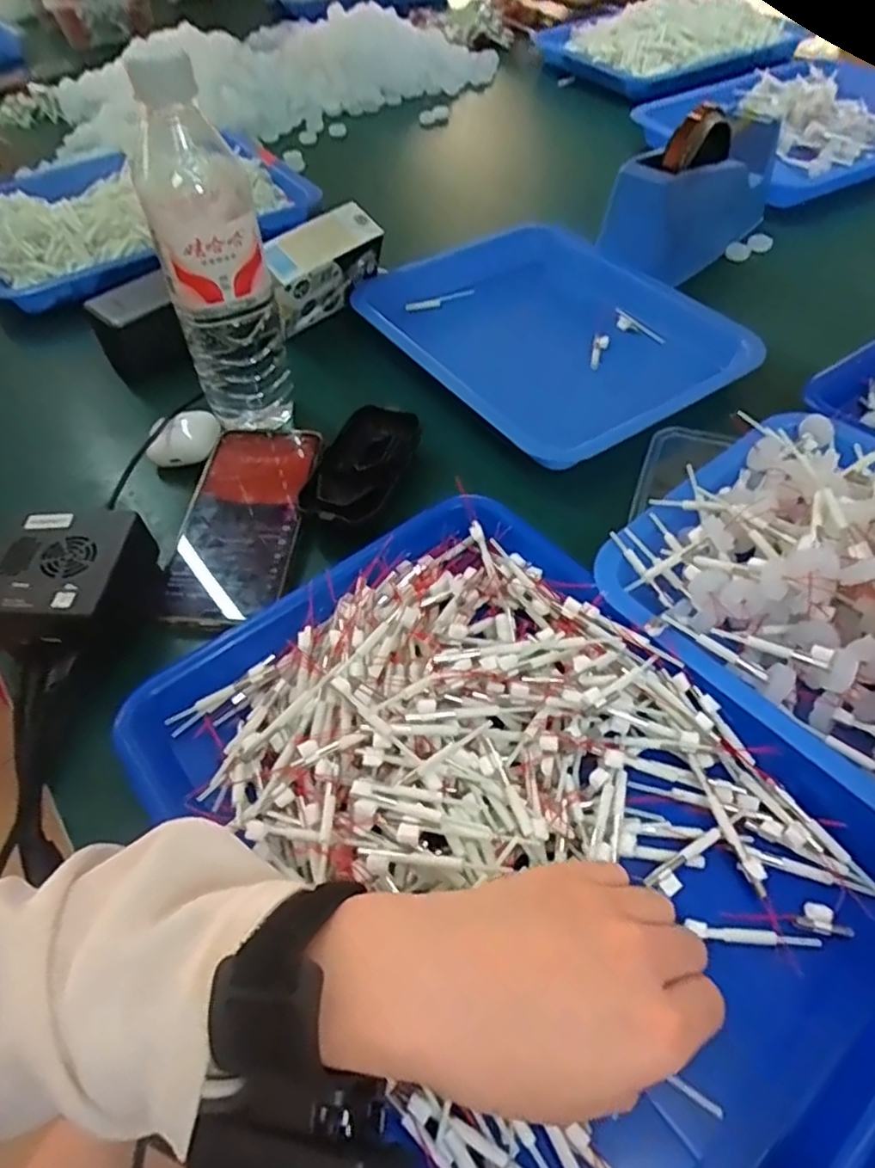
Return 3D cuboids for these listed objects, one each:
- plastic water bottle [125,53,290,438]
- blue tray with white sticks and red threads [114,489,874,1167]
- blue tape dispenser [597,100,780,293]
[{"bbox_3d":[-0.141,-0.203,0.437,0.065,0.211,0.065,-15,53,-8],"label":"plastic water bottle"},{"bbox_3d":[0.034,0.107,0.307,0.241,0.052,0.323,-32,60,-25],"label":"blue tray with white sticks and red threads"},{"bbox_3d":[0.231,-0.354,0.613,0.190,0.104,0.067,-39,60,-24],"label":"blue tape dispenser"}]

